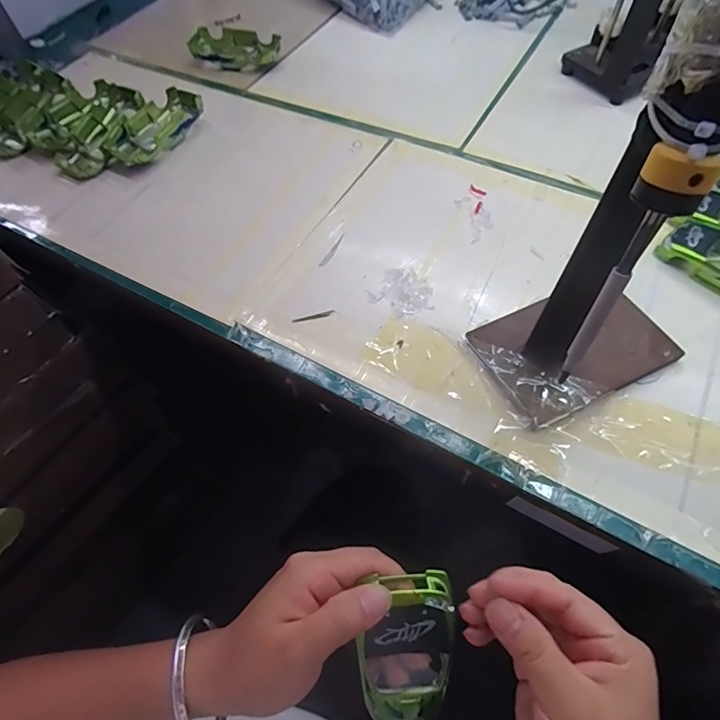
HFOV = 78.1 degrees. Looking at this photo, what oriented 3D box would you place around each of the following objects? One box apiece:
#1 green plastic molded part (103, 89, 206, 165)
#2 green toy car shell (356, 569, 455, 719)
[{"bbox_3d":[-0.252,-0.289,0.556,0.054,0.032,0.127,26,64,18],"label":"green plastic molded part"},{"bbox_3d":[0.024,0.156,0.234,0.045,0.019,0.094,12,105,11],"label":"green toy car shell"}]

